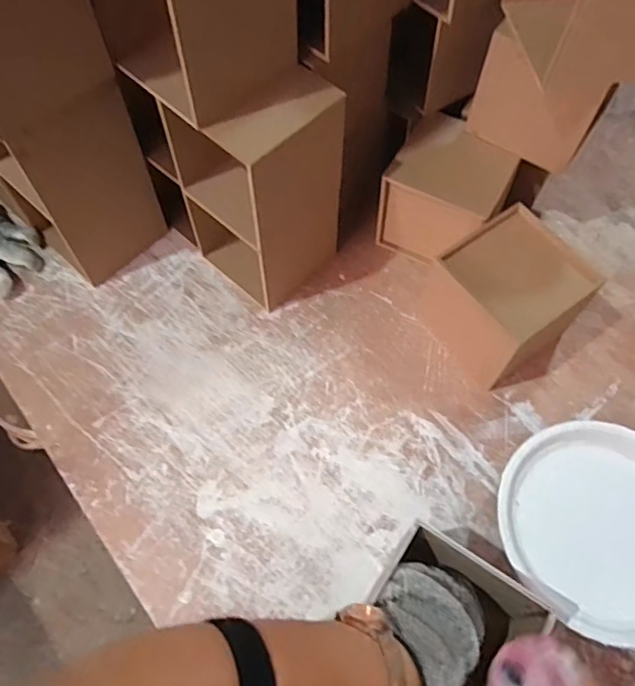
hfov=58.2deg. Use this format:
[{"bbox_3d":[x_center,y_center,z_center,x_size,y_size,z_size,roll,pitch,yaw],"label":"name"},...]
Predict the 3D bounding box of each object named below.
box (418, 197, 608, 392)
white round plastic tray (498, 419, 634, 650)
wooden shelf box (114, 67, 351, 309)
[{"bbox_3d":[0.183,-0.039,0.563,0.122,0.105,0.112,-34,66,-15],"label":"box"},{"bbox_3d":[0.237,0.152,0.470,0.167,0.026,0.165,25,69,17],"label":"white round plastic tray"},{"bbox_3d":[-0.076,-0.167,0.567,0.175,0.220,0.110,40,71,20],"label":"wooden shelf box"}]

